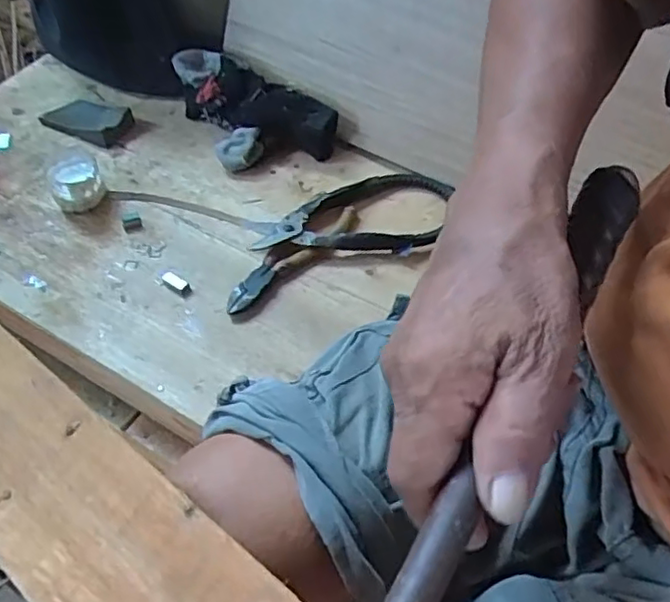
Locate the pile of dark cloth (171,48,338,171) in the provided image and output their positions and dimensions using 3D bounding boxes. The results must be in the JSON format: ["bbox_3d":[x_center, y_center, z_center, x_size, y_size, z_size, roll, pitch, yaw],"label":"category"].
[{"bbox_3d":[-0.101,-0.204,0.678,0.191,0.055,0.111,27,56,17],"label":"pile of dark cloth"}]

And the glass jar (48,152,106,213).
[{"bbox_3d":[-0.258,-0.117,0.626,0.050,0.043,0.055,-19,56,-16],"label":"glass jar"}]

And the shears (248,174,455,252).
[{"bbox_3d":[0.022,-0.088,0.626,0.190,0.022,0.100,0,53,-3],"label":"shears"}]

